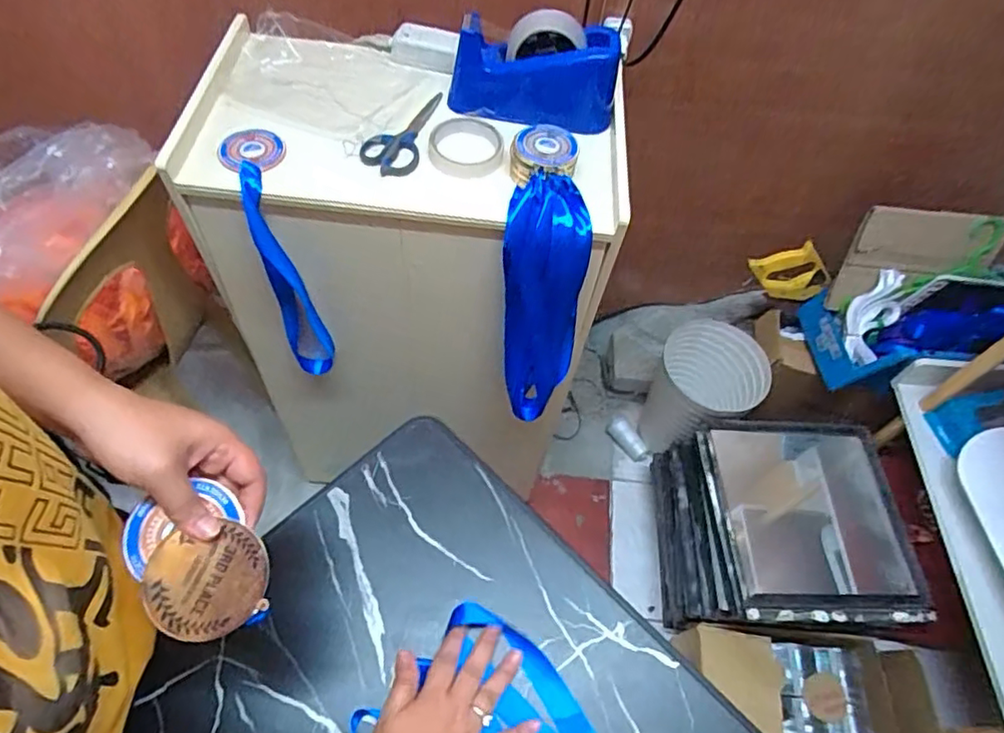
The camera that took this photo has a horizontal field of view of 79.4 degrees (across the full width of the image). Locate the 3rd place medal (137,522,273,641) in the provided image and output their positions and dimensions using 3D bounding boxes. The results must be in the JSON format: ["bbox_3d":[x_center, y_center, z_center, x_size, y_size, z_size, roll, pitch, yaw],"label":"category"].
[{"bbox_3d":[-0.194,0.142,0.396,0.076,0.004,0.067,-9,73,-12],"label":"3rd place medal"}]

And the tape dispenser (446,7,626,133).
[{"bbox_3d":[0.038,-0.370,0.745,0.202,0.117,0.071,4,58,-3],"label":"tape dispenser"}]

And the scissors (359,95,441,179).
[{"bbox_3d":[-0.125,-0.292,0.745,0.065,0.015,0.170,10,58,1],"label":"scissors"}]

